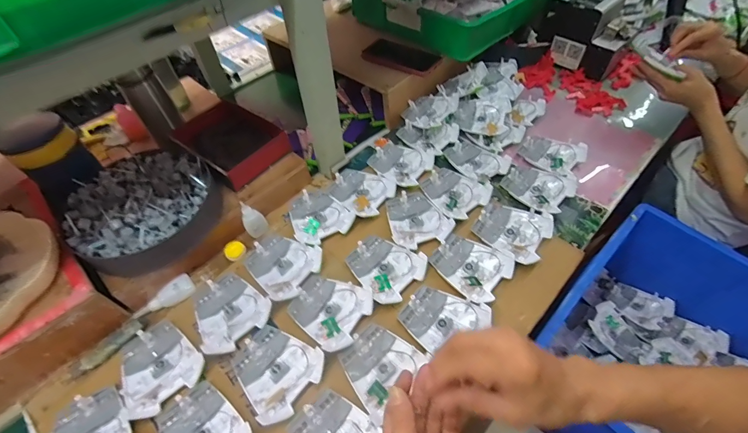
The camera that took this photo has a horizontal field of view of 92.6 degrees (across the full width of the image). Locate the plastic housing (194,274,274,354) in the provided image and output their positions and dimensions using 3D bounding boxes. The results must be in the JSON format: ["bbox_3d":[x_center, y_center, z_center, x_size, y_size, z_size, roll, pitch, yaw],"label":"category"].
[{"bbox_3d":[-0.209,0.132,0.514,0.096,0.016,0.105,-35,60,-22],"label":"plastic housing"}]

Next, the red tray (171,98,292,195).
[{"bbox_3d":[-0.257,-0.135,0.645,0.178,0.045,0.140,34,62,23],"label":"red tray"}]

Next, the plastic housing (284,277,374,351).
[{"bbox_3d":[-0.066,0.129,0.506,0.108,0.016,0.091,26,59,19],"label":"plastic housing"}]

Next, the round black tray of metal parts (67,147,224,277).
[{"bbox_3d":[-0.352,-0.017,0.551,0.190,0.053,0.200,-1,54,1],"label":"round black tray of metal parts"}]

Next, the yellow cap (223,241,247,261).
[{"bbox_3d":[-0.228,0.055,0.588,0.032,0.012,0.032,-1,54,1],"label":"yellow cap"}]

